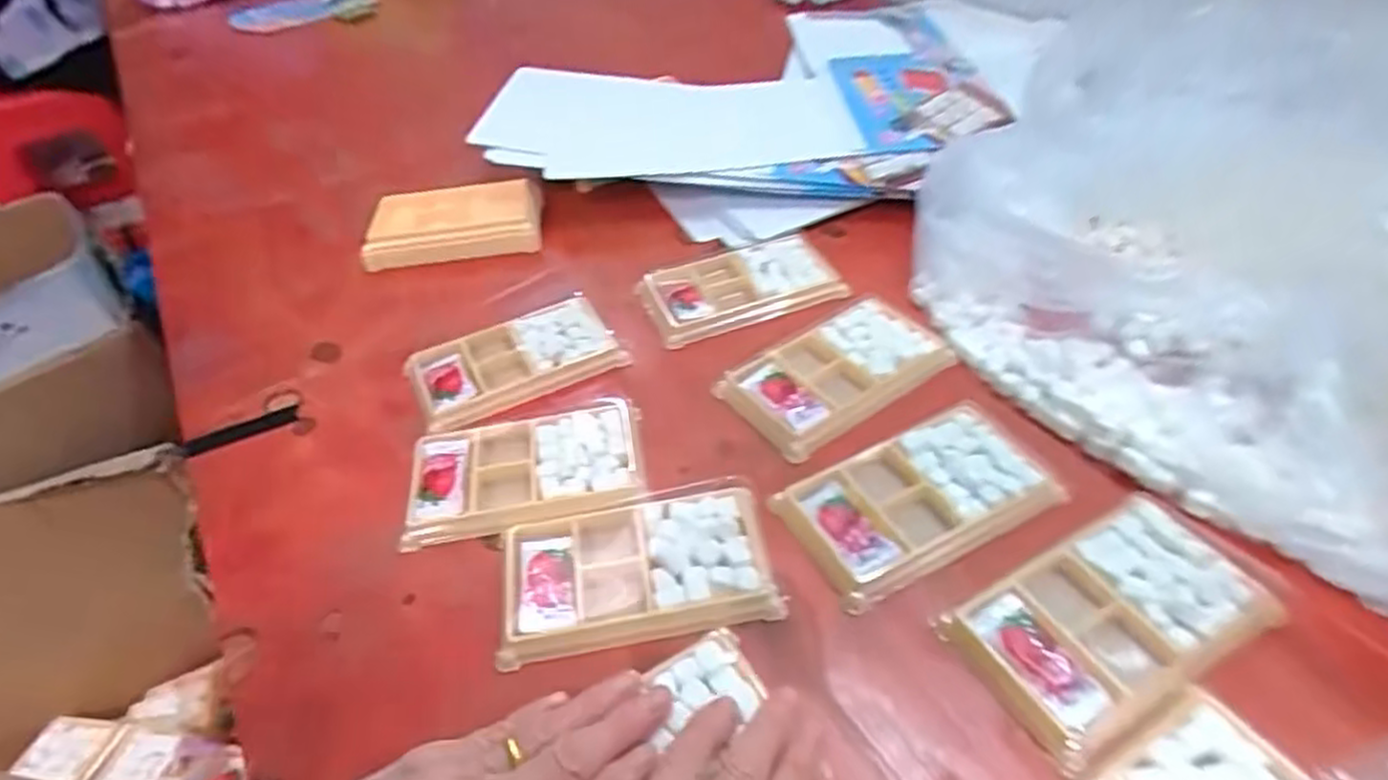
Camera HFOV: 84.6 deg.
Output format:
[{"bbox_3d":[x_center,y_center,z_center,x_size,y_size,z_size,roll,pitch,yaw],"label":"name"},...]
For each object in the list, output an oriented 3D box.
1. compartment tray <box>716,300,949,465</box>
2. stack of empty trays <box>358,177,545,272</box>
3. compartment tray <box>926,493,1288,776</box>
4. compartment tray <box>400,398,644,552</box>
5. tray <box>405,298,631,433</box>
[{"bbox_3d":[0.089,-0.015,0.475,0.133,0.013,0.081,-27,47,-21],"label":"compartment tray"},{"bbox_3d":[-0.200,-0.140,0.637,0.139,0.027,0.085,-8,43,-2],"label":"stack of empty trays"},{"bbox_3d":[0.190,0.101,0.343,0.131,0.009,0.073,-24,46,-17],"label":"compartment tray"},{"bbox_3d":[-0.096,0.044,0.437,0.129,0.013,0.080,-9,43,-2],"label":"compartment tray"},{"bbox_3d":[-0.120,-0.021,0.508,0.130,0.013,0.077,-24,46,-18],"label":"tray"}]

